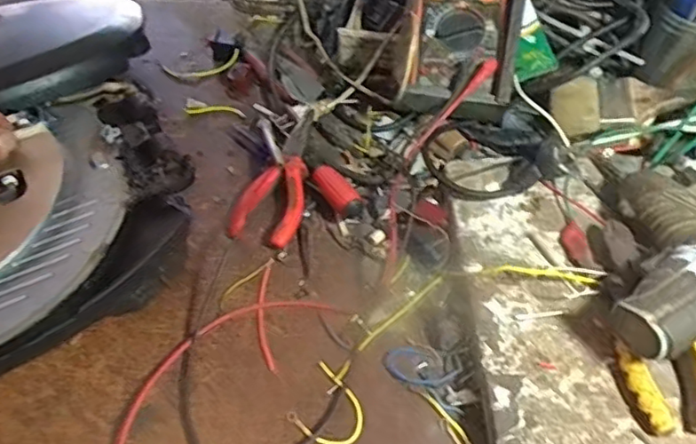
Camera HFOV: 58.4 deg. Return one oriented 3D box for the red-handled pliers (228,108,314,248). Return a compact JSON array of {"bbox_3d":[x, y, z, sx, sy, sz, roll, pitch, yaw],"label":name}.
[{"bbox_3d":[-0.059,-0.040,0.543,0.053,0.033,0.141,7,49,7],"label":"red-handled pliers"}]

